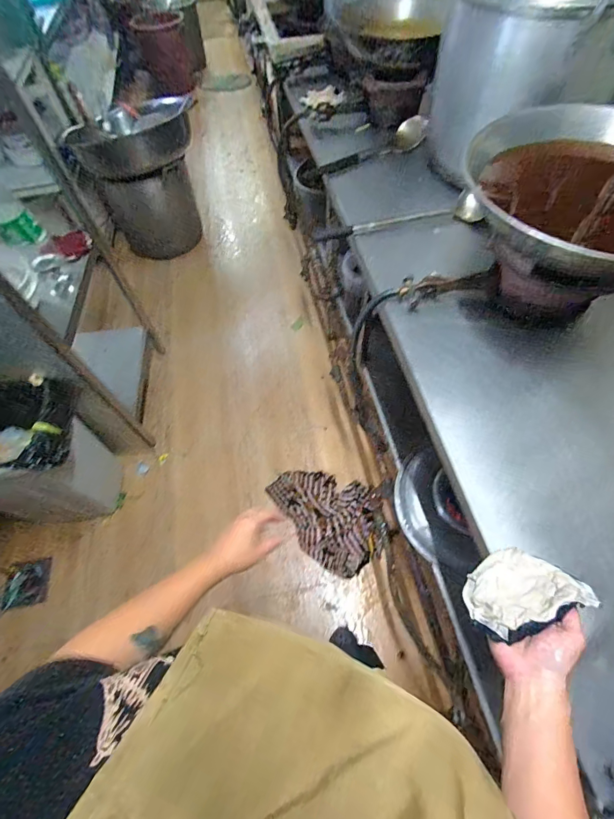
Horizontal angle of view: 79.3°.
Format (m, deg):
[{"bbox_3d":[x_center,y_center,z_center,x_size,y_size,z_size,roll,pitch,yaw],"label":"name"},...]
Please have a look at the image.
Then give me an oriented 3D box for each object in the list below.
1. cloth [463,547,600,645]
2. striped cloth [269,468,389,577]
[{"bbox_3d":[0.277,0.233,0.475,0.137,0.033,0.105,-23,22,-7],"label":"cloth"},{"bbox_3d":[0.089,0.384,1.405,0.305,0.061,0.441,-33,63,-15],"label":"striped cloth"}]

